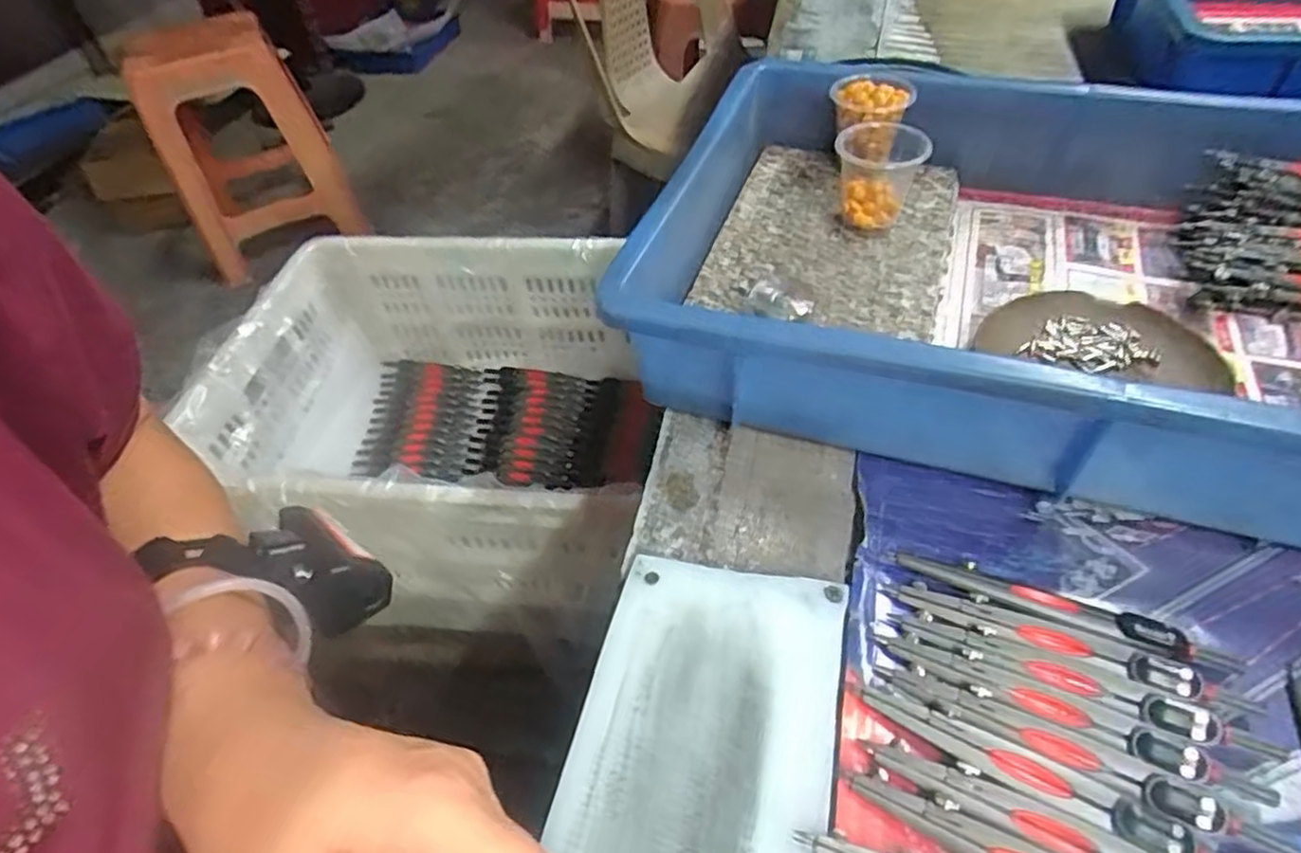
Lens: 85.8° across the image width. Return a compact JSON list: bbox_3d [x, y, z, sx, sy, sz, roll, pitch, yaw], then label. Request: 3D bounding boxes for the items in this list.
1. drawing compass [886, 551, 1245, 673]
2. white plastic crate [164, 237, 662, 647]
[{"bbox_3d":[0.165,0.075,0.284,0.130,0.007,0.015,16,52,18],"label":"drawing compass"},{"bbox_3d":[-0.198,-0.011,0.720,0.420,0.190,0.350,2,49,8],"label":"white plastic crate"}]

